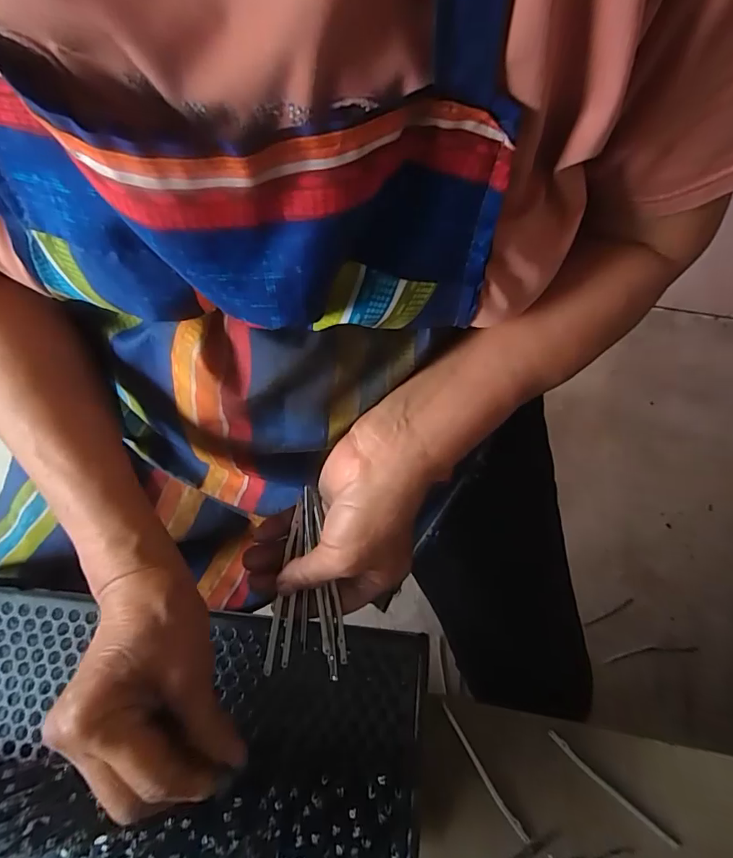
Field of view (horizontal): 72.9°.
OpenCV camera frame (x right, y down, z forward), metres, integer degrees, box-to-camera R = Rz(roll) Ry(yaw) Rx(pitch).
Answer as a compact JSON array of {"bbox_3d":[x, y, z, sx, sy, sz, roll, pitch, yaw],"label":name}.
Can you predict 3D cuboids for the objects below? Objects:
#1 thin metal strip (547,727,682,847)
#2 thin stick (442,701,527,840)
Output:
[{"bbox_3d":[0.181,0.267,0.367,0.107,0.004,0.007,39,71,15],"label":"thin metal strip"},{"bbox_3d":[0.088,0.260,0.376,0.007,0.005,0.103,-31,71,-10],"label":"thin stick"}]

